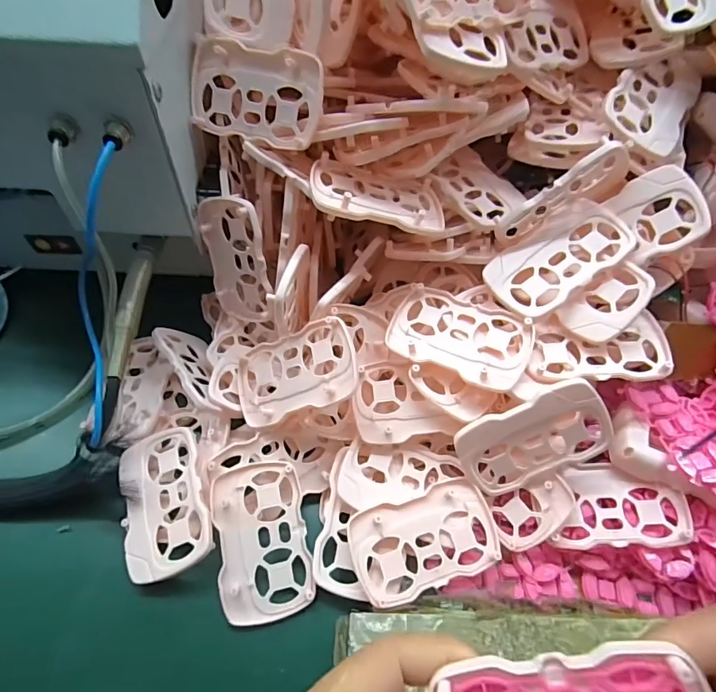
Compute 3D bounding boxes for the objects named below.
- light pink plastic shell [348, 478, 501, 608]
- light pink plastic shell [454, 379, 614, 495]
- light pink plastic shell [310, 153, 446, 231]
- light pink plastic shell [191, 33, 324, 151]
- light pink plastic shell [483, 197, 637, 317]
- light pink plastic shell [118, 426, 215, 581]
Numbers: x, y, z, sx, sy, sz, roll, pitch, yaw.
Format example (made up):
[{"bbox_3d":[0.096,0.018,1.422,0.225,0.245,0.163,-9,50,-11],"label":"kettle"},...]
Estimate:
[{"bbox_3d":[0.041,0.116,0.273,0.088,0.014,0.051,-15,57,-13],"label":"light pink plastic shell"},{"bbox_3d":[0.107,0.056,0.277,0.087,0.054,0.008,-27,17,13],"label":"light pink plastic shell"},{"bbox_3d":[0.013,-0.095,0.293,0.087,0.015,0.057,7,48,-16],"label":"light pink plastic shell"},{"bbox_3d":[-0.065,-0.158,0.283,0.089,0.053,0.008,18,22,12],"label":"light pink plastic shell"},{"bbox_3d":[0.129,-0.058,0.294,0.086,0.005,0.052,-37,61,3],"label":"light pink plastic shell"},{"bbox_3d":[-0.123,0.096,0.284,0.051,0.016,0.088,-15,57,-13],"label":"light pink plastic shell"}]

